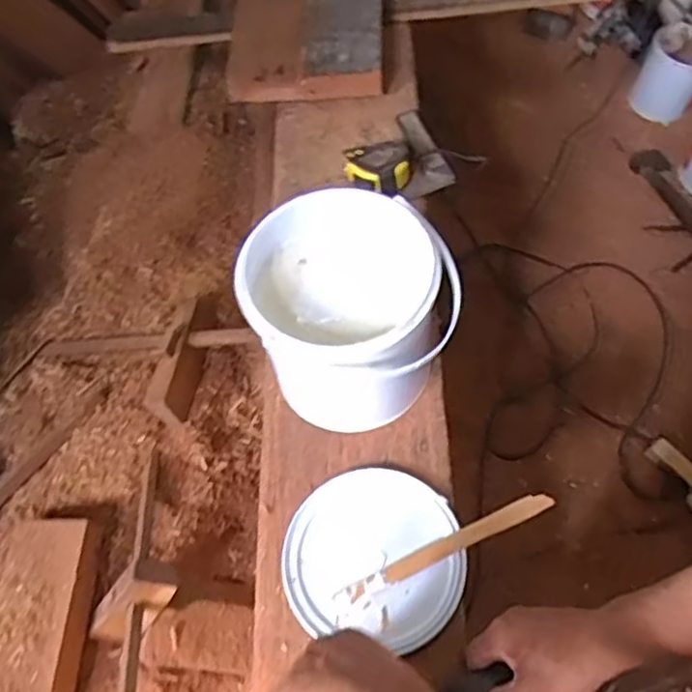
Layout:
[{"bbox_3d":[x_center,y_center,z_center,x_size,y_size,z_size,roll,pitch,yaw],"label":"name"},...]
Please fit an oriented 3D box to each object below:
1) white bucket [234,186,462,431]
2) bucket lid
[{"bbox_3d":[0.002,-0.023,0.710,0.200,0.197,0.174,20,63,11],"label":"white bucket"},{"bbox_3d":[0.027,0.204,0.687,0.172,0.023,0.158,0,61,0],"label":"bucket lid"}]

